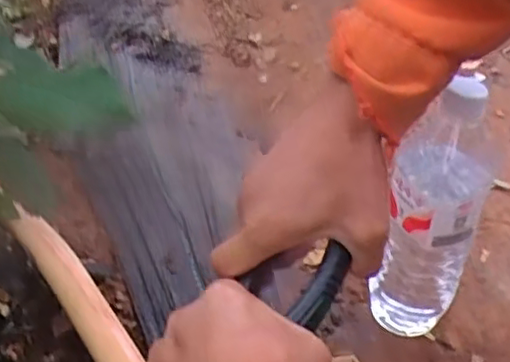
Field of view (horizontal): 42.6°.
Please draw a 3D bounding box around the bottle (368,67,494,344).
[{"bbox_3d":[0.134,0.032,0.503,0.071,0.245,0.055,9,44,3],"label":"bottle"}]

